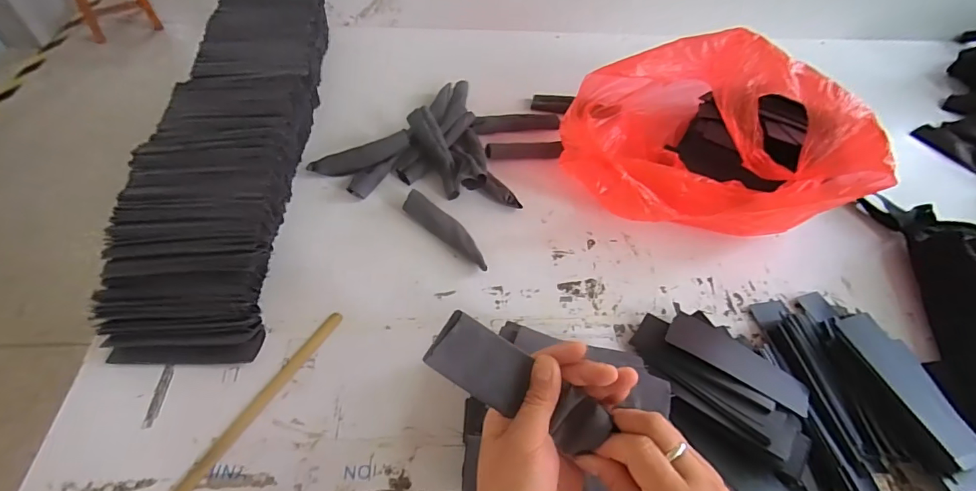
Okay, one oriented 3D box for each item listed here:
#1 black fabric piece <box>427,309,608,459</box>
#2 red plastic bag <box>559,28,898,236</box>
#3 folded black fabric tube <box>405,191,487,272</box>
[{"bbox_3d":[0.020,0.096,0.317,0.128,0.012,0.044,32,78,7],"label":"black fabric piece"},{"bbox_3d":[0.287,-0.177,0.648,0.342,0.182,0.315,9,54,1],"label":"red plastic bag"},{"bbox_3d":[-0.052,-0.020,0.598,0.146,0.024,0.029,39,60,21],"label":"folded black fabric tube"}]

